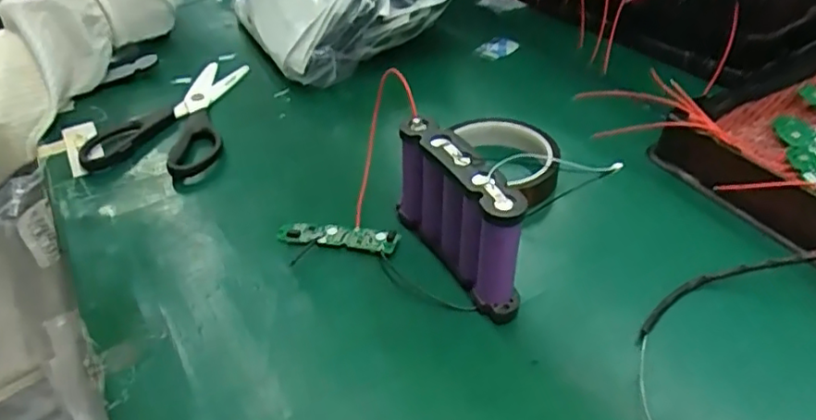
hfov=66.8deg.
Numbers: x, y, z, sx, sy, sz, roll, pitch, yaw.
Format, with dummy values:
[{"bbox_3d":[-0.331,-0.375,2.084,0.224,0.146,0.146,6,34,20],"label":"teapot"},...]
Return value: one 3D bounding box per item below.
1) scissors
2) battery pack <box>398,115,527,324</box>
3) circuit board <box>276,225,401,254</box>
[{"bbox_3d":[-0.207,-0.082,0.535,0.111,0.013,0.176,-2,39,1],"label":"scissors"},{"bbox_3d":[0.033,0.004,0.375,0.025,0.081,0.111,-20,42,-20],"label":"battery pack"},{"bbox_3d":[-0.047,0.018,0.411,0.082,0.010,0.016,5,39,9],"label":"circuit board"}]

